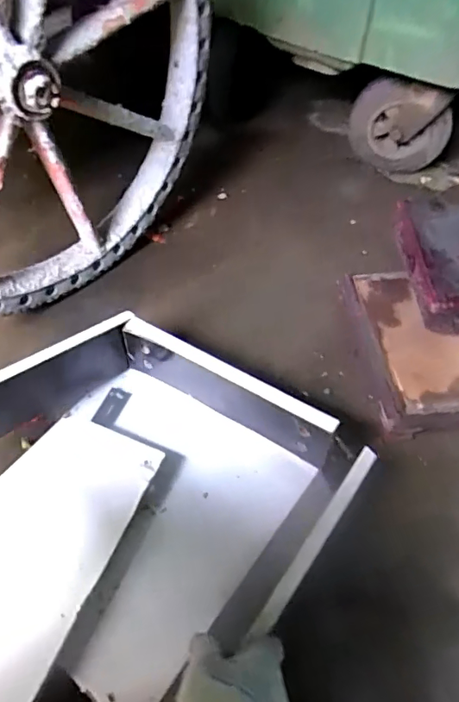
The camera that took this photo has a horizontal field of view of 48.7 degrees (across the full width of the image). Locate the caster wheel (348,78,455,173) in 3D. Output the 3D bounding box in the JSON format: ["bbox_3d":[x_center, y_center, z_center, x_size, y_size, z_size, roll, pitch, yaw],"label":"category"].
[{"bbox_3d":[0.332,-0.431,0.986,0.188,0.161,0.056,11,54,9],"label":"caster wheel"}]

